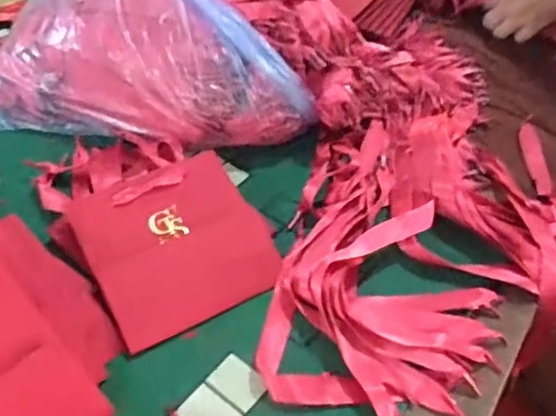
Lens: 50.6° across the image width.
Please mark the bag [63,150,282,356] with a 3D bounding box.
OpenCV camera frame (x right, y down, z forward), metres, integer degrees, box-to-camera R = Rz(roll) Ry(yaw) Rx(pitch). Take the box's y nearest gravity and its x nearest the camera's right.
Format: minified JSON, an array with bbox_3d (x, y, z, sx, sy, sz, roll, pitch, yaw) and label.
[{"bbox_3d":[-0.084,0.028,0.491,0.140,0.008,0.139,-23,70,-22],"label":"bag"}]

